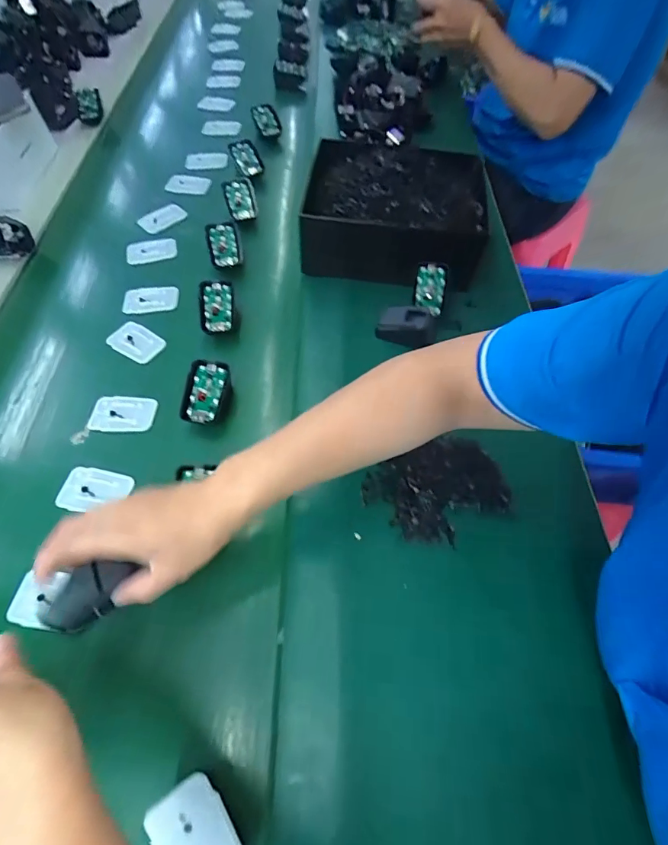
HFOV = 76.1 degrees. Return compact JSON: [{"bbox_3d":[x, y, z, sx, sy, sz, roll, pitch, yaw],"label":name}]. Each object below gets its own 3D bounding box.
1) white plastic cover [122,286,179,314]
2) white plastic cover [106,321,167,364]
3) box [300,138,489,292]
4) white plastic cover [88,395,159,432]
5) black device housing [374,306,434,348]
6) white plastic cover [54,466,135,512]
[{"bbox_3d":[-0.246,-0.165,0.568,0.071,0.009,0.039,-9,59,-3],"label":"white plastic cover"},{"bbox_3d":[-0.246,-0.101,0.531,0.065,0.006,0.043,28,64,18],"label":"white plastic cover"},{"bbox_3d":[0.083,-0.285,0.585,0.228,0.087,0.193,3,59,4],"label":"box"},{"bbox_3d":[-0.235,-0.010,0.477,0.074,0.007,0.044,2,59,3],"label":"white plastic cover"},{"bbox_3d":[0.088,-0.117,0.517,0.068,0.042,0.036,16,60,11],"label":"black device housing"},{"bbox_3d":[-0.241,0.069,0.430,0.067,0.005,0.045,10,59,8],"label":"white plastic cover"}]

